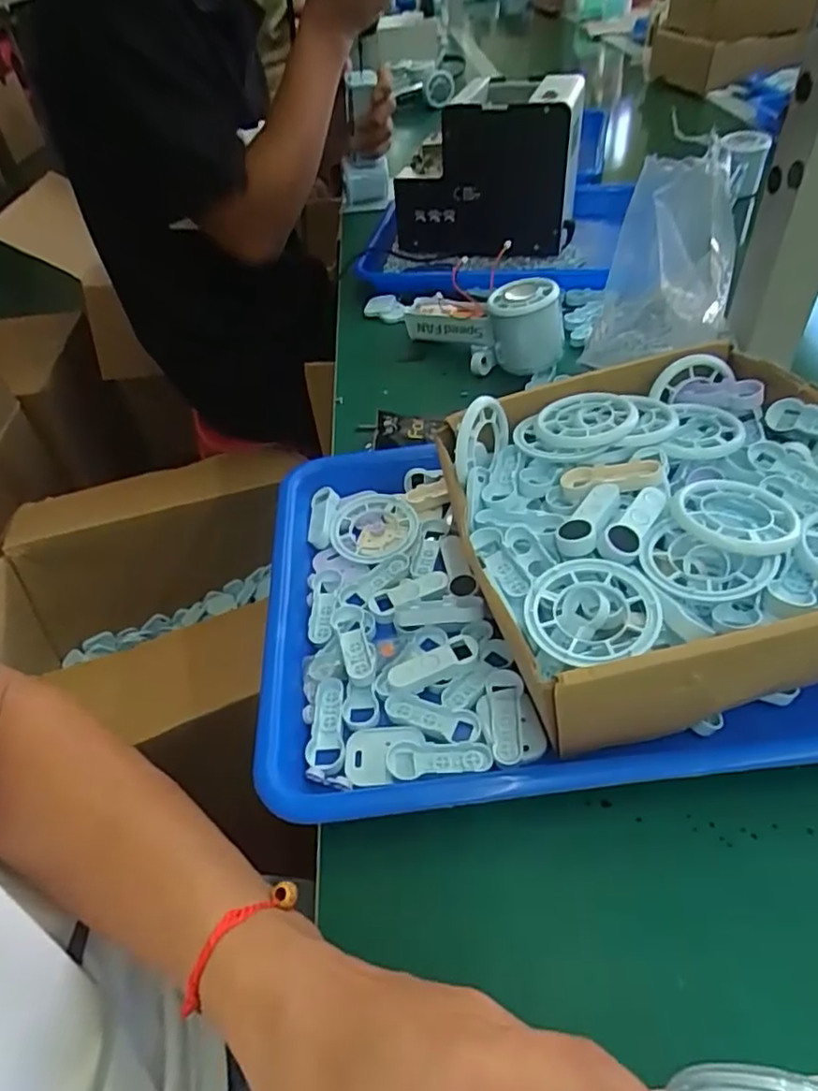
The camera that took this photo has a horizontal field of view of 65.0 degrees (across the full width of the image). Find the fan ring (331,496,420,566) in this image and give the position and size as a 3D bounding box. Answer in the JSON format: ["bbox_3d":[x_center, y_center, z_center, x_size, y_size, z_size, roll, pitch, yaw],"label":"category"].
[{"bbox_3d":[-0.024,-0.012,0.426,0.059,0.009,0.056,-3,45,3],"label":"fan ring"}]

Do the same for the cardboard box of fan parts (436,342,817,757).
[{"bbox_3d":[0.137,-0.006,0.341,0.208,0.089,0.206,-11,45,-4],"label":"cardboard box of fan parts"}]

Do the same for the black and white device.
[{"bbox_3d":[0.082,-0.403,0.698,0.195,0.150,0.111,3,46,9],"label":"black and white device"}]

